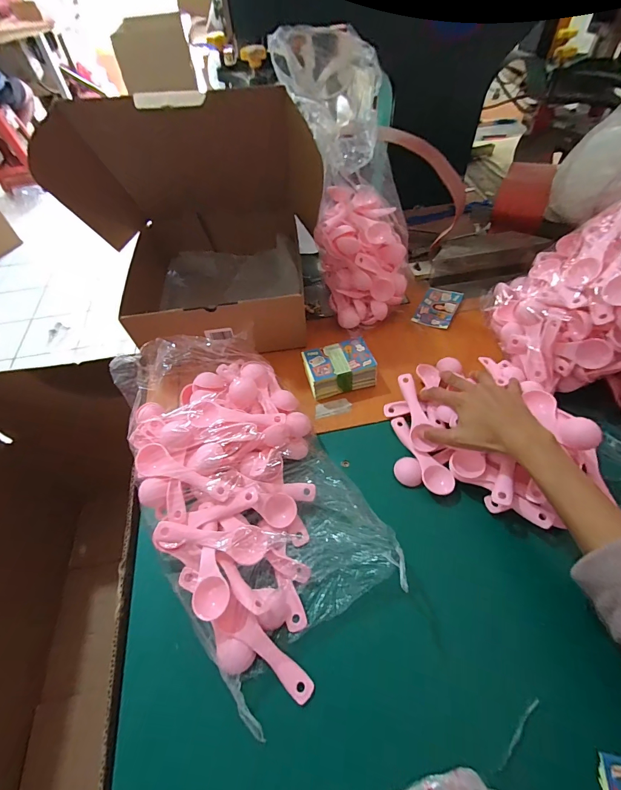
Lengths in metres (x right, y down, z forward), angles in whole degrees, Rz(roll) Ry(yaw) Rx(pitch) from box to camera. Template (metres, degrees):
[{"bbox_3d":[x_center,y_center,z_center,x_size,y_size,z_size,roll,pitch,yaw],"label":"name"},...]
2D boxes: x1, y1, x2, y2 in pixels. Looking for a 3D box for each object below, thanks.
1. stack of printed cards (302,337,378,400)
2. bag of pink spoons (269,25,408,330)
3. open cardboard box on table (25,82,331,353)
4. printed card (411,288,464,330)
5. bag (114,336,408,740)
[{"bbox_3d":[0.041,-0.041,0.514,0.095,0.034,0.065,-11,53,-5],"label":"stack of printed cards"},{"bbox_3d":[0.074,-0.272,0.510,0.156,0.298,0.164,-34,59,-21],"label":"bag of pink spoons"},{"bbox_3d":[-0.166,-0.245,0.530,0.328,0.267,0.312,-14,54,-7],"label":"open cardboard box on table"},{"bbox_3d":[0.218,-0.149,0.607,0.059,0.005,0.092,22,63,22],"label":"printed card"},{"bbox_3d":[-0.078,0.078,0.397,0.210,0.089,0.386,-27,57,-16],"label":"bag"}]

